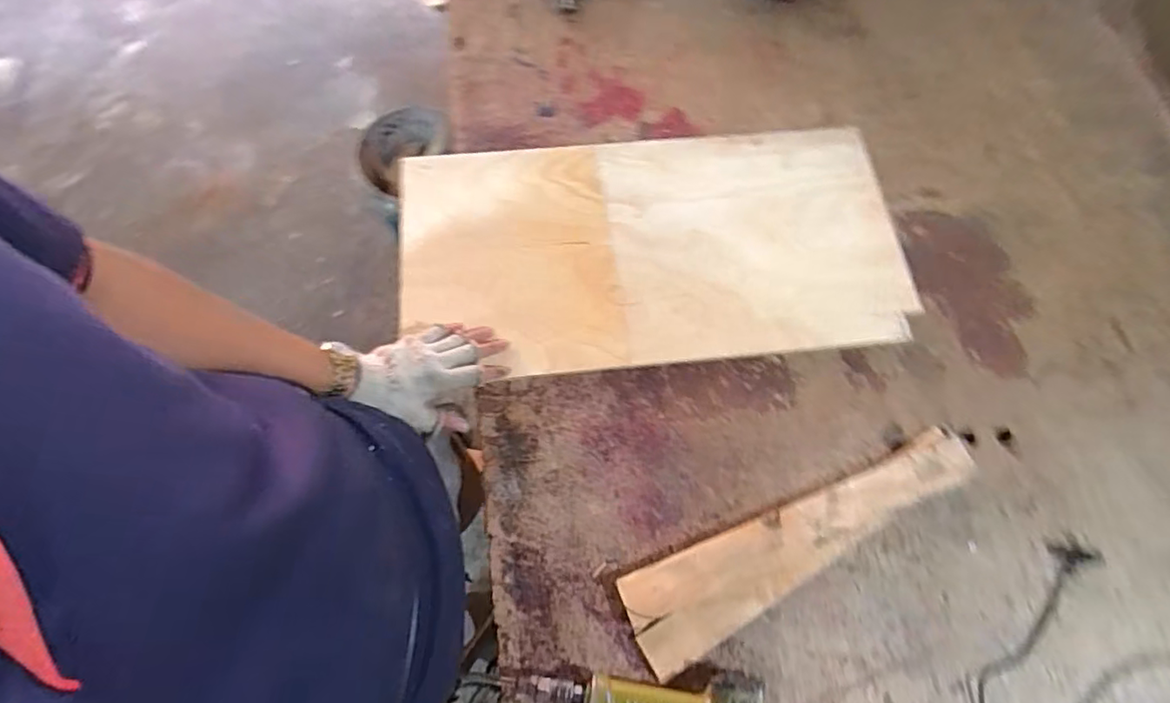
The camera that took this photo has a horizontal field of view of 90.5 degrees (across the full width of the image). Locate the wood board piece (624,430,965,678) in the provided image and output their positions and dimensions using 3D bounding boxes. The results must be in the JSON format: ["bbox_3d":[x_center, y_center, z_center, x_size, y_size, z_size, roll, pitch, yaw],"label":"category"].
[{"bbox_3d":[0.236,0.194,0.628,0.416,0.025,0.094,-27,73,-8],"label":"wood board piece"}]

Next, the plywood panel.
[{"bbox_3d":[0.080,-0.136,0.750,0.622,0.016,0.318,-5,72,-1],"label":"plywood panel"}]

